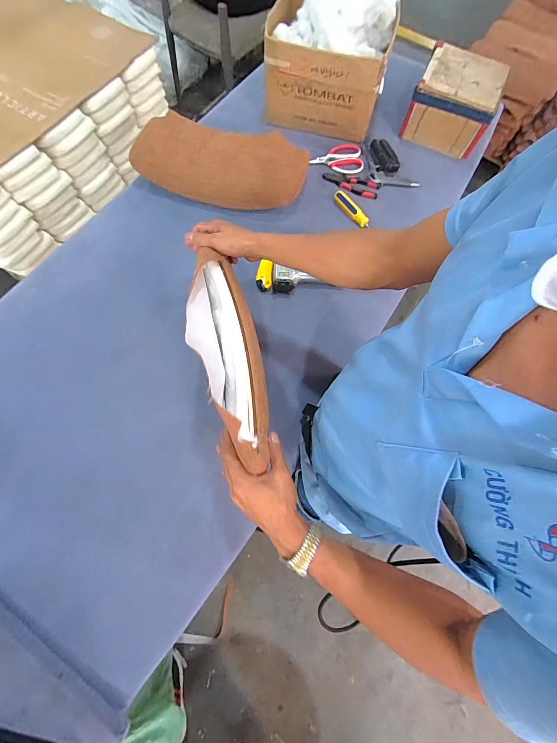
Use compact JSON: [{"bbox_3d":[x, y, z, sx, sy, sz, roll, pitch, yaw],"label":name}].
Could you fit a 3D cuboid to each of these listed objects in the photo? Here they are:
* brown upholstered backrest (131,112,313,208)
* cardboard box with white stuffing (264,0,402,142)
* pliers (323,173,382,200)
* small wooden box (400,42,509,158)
[{"bbox_3d":[-0.142,-0.543,0.807,0.429,0.071,0.235,13,71,2],"label":"brown upholstered backrest"},{"bbox_3d":[0.124,-0.803,0.809,0.305,0.281,0.201,20,71,5],"label":"cardboard box with white stuffing"},{"bbox_3d":[0.194,-0.498,0.838,0.150,0.013,0.055,13,71,2],"label":"pliers"},{"bbox_3d":[0.477,-0.737,0.868,0.206,0.153,0.198,22,72,5],"label":"small wooden box"}]

